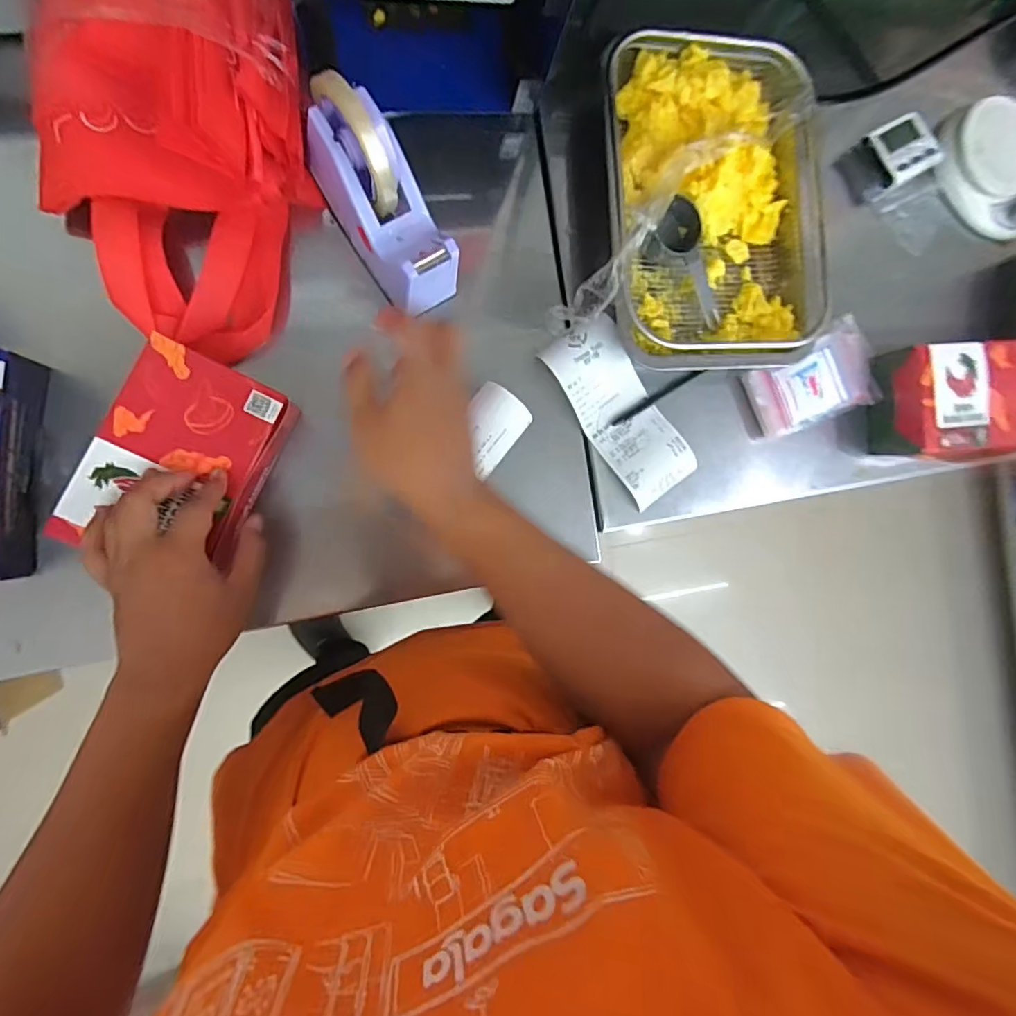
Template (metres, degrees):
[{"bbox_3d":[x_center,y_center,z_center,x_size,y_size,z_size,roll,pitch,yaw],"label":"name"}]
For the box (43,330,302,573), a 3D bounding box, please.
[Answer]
[{"bbox_3d":[-0.259,-0.035,0.434,0.118,0.051,0.167,26,87,-9],"label":"box"}]

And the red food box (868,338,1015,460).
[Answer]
[{"bbox_3d":[0.497,-0.115,0.588,0.190,0.055,0.122,-7,92,-9],"label":"red food box"}]

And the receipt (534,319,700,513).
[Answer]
[{"bbox_3d":[0.113,-0.095,0.539,0.078,0.023,0.184,-38,97,-7],"label":"receipt"}]

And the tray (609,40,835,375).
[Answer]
[{"bbox_3d":[0.197,-0.292,0.525,0.219,0.062,0.303,-1,92,-9],"label":"tray"}]

